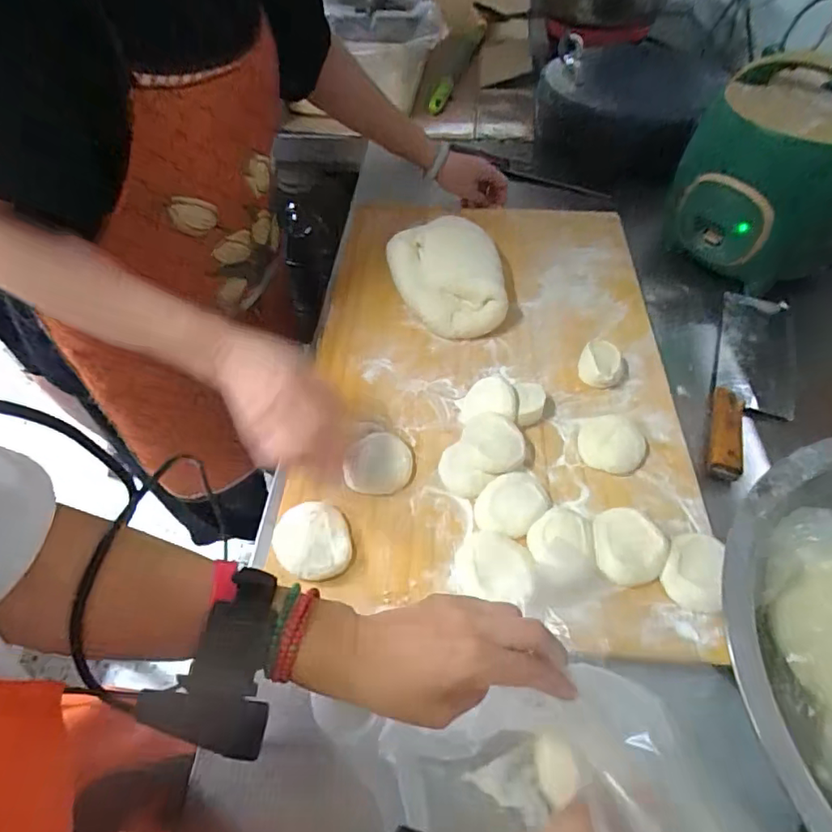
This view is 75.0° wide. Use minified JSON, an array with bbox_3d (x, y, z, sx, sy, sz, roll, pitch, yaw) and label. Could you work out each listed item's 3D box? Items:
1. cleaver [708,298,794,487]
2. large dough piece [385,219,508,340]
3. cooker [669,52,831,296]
[{"bbox_3d":[0.402,-0.044,0.639,0.091,0.023,0.310,18,53,15],"label":"cleaver"},{"bbox_3d":[0.038,-0.181,0.694,0.113,0.073,0.172,-17,53,-12],"label":"large dough piece"},{"bbox_3d":[0.468,-0.311,0.707,0.199,0.225,0.219,-25,55,-18],"label":"cooker"}]

